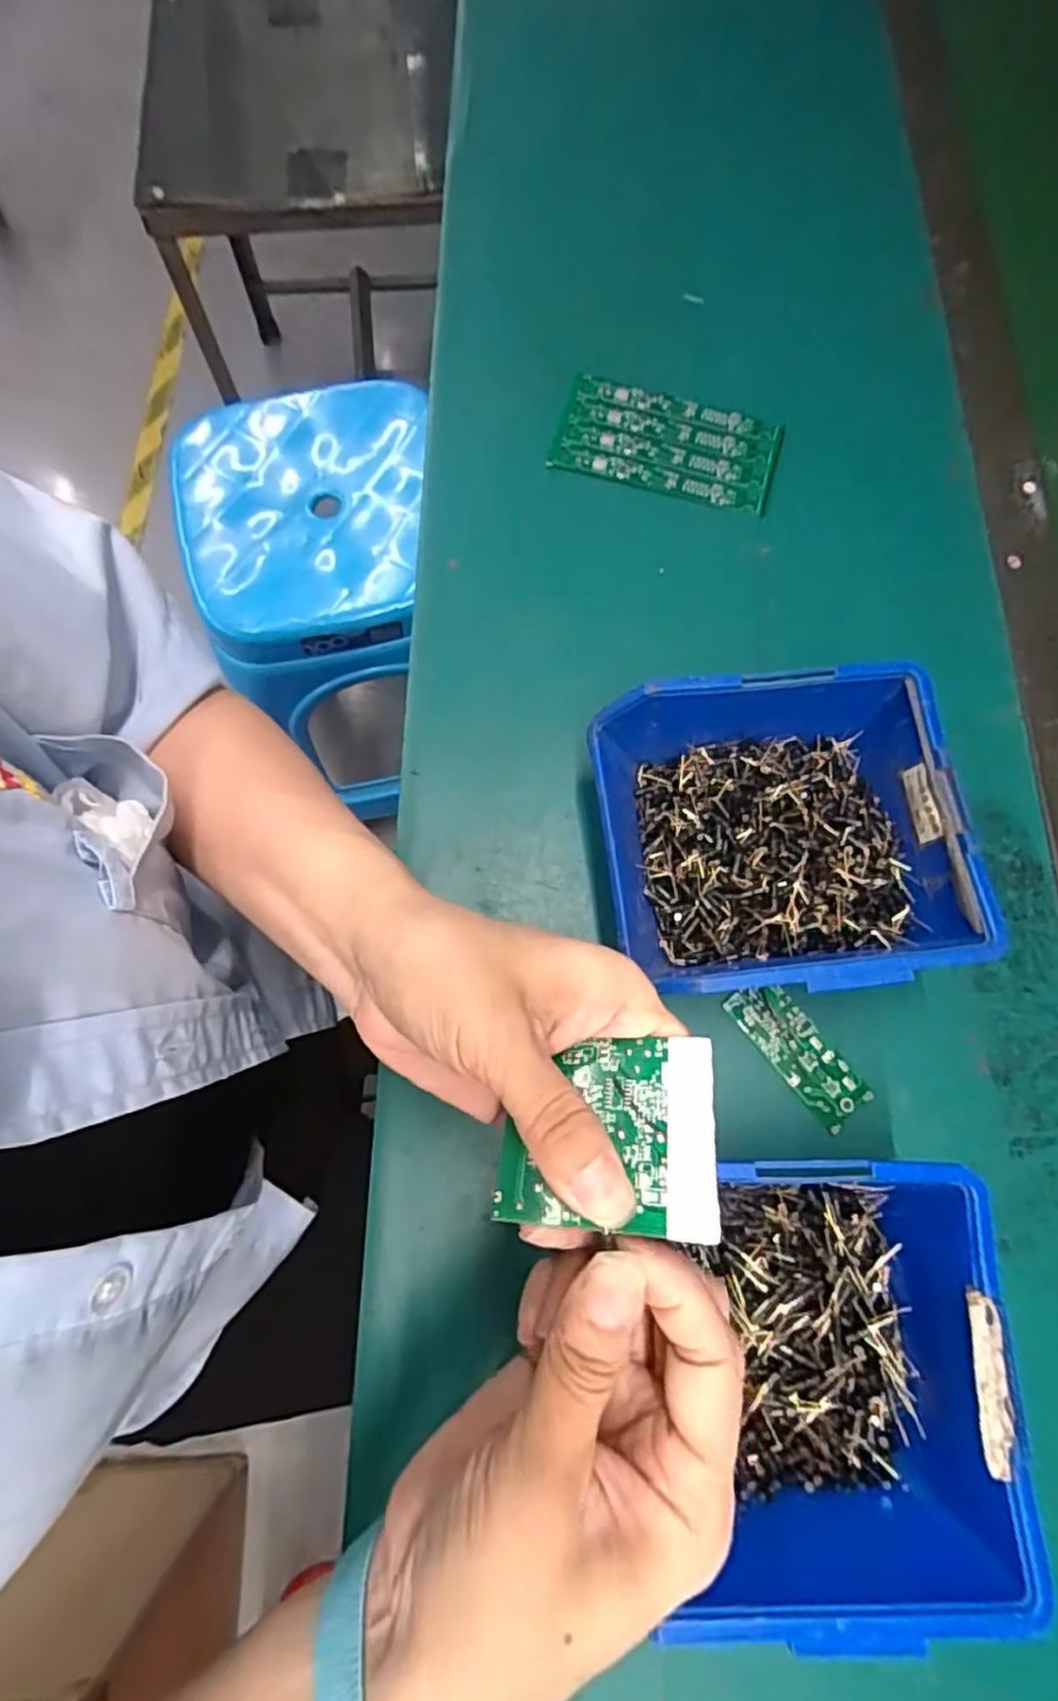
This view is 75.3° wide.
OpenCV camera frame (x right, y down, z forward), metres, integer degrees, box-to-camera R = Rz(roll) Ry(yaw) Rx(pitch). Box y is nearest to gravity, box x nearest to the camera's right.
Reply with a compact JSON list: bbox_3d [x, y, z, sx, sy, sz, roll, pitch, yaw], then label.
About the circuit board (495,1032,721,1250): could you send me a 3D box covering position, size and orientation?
[{"bbox_3d":[0.021,0.076,0.186,0.056,0.004,0.050,0,50,12],"label":"circuit board"}]

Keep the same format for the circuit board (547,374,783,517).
[{"bbox_3d":[0.076,-0.222,0.376,0.118,0.004,0.064,16,77,1],"label":"circuit board"}]

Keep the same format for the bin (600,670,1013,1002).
[{"bbox_3d":[0.096,-0.002,0.283,0.129,0.065,0.118,-6,74,-4],"label":"bin"}]

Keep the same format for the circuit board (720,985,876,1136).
[{"bbox_3d":[0.114,0.084,0.289,0.026,0.004,0.066,-38,78,-12],"label":"circuit board"}]

